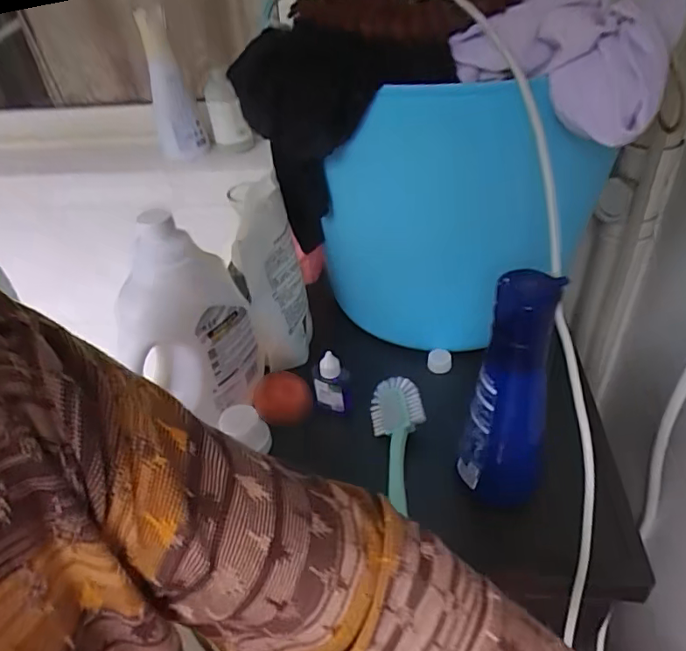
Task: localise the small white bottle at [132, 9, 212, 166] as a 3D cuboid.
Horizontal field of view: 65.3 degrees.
[{"bbox_3d":[-0.286,-0.396,0.902,0.085,0.238,0.085,-16,40,-12],"label":"small white bottle"}]

